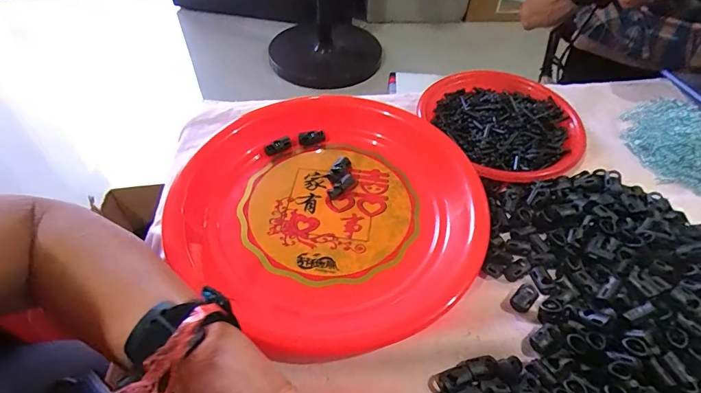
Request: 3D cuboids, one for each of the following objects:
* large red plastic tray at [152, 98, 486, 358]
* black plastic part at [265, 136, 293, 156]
[{"bbox_3d":[-0.012,0.000,0.342,0.251,0.029,0.249,31,56,24],"label":"large red plastic tray"},{"bbox_3d":[-0.071,-0.050,0.390,0.028,0.010,0.009,-27,54,-21],"label":"black plastic part"}]

